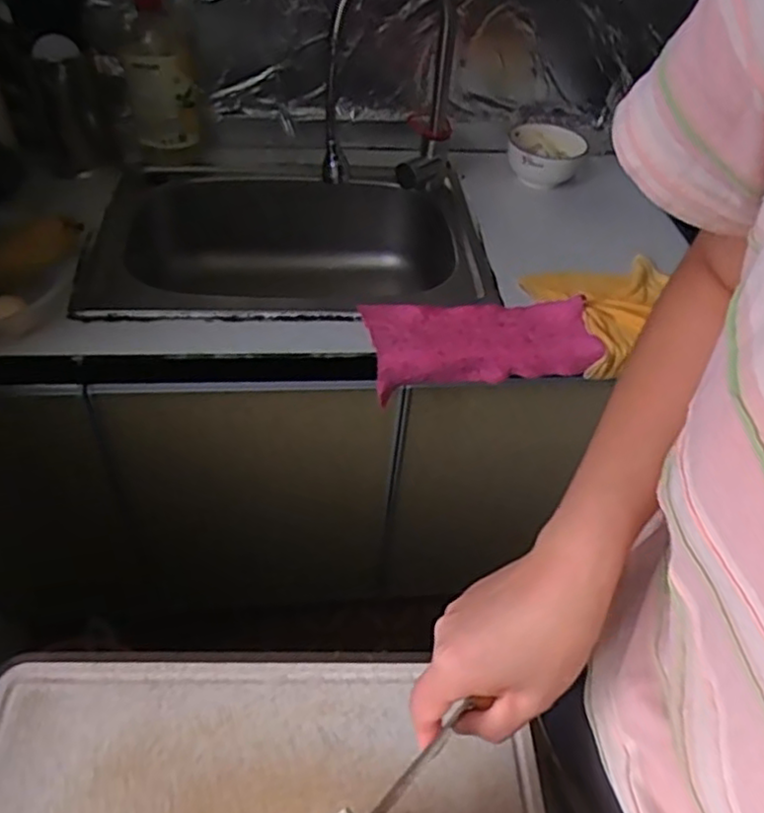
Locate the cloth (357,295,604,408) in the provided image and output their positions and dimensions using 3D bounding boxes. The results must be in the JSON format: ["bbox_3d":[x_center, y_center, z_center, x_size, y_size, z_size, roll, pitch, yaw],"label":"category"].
[{"bbox_3d":[0.123,-0.087,0.848,0.279,0.036,0.118,-7,68,-8],"label":"cloth"}]

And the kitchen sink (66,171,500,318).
[{"bbox_3d":[-0.135,-0.186,1.004,0.542,0.166,0.357,1,46,-5],"label":"kitchen sink"}]

